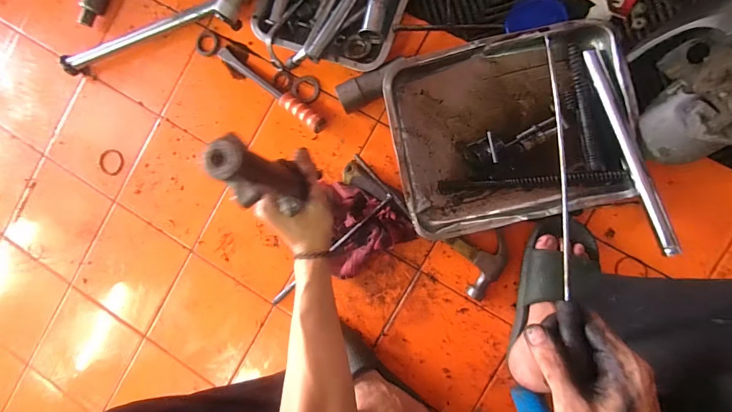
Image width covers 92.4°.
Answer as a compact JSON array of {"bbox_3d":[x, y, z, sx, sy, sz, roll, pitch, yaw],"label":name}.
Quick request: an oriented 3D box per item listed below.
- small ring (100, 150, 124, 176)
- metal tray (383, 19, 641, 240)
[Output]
[{"bbox_3d":[-0.528,-0.090,0.730,0.055,0.004,0.053,20,92,8],"label":"small ring"},{"bbox_3d":[0.239,-0.124,0.582,0.379,0.073,0.301,-12,87,8],"label":"metal tray"}]

